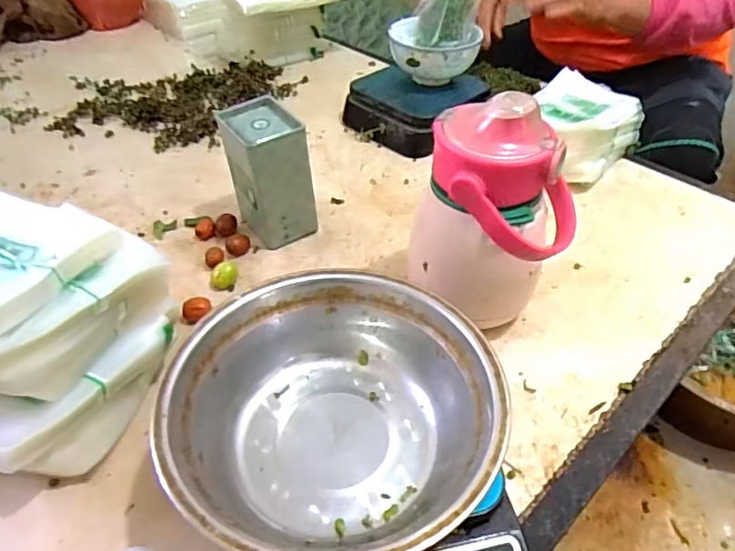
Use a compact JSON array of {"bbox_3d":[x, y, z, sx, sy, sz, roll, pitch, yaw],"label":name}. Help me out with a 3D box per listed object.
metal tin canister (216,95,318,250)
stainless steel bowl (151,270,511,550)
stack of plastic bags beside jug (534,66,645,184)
[{"bbox_3d":[-0.101,-0.100,0.555,0.065,0.120,0.087,-24,49,-25],"label":"metal tin canister"},{"bbox_3d":[-0.020,0.085,0.328,0.182,0.060,0.184,1,43,-1],"label":"stainless steel bowl"},{"bbox_3d":[0.249,-0.178,0.669,0.137,0.070,0.119,-31,52,-30],"label":"stack of plastic bags beside jug"}]

